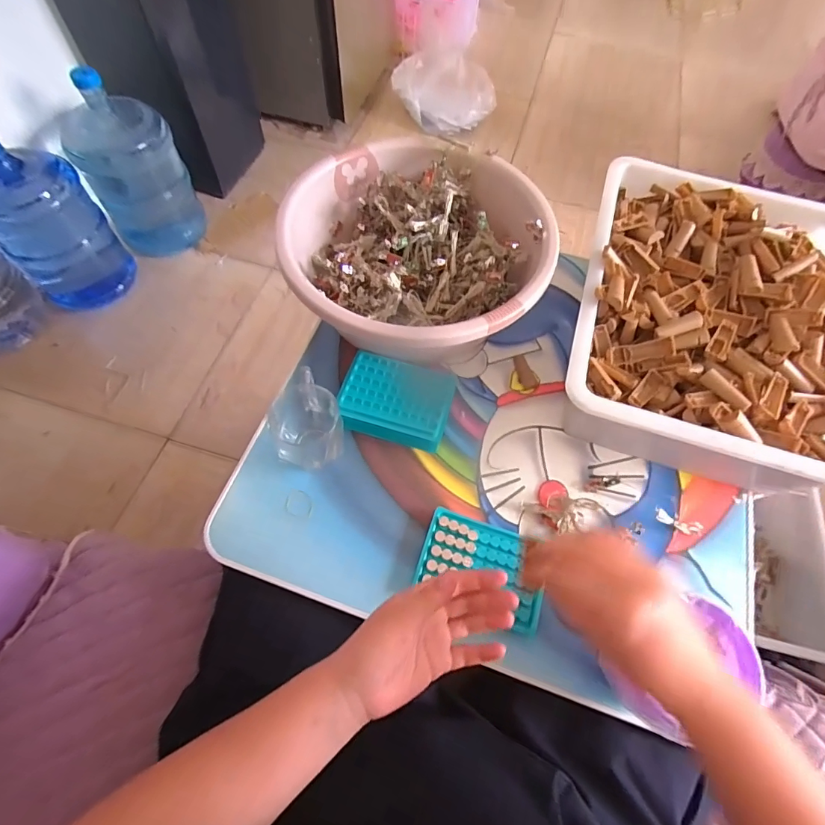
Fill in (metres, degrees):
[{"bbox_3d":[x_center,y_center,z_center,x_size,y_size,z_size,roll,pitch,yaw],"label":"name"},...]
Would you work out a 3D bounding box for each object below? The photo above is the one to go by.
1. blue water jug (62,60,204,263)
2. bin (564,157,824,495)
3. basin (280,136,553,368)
[{"bbox_3d":[-0.728,-0.634,1.162,0.238,0.367,0.235,-25,67,-15],"label":"blue water jug"},{"bbox_3d":[0.355,-0.106,0.547,0.310,0.135,0.426,16,63,5],"label":"bin"},{"bbox_3d":[0.011,-0.202,0.581,0.310,0.129,0.287,1,63,-2],"label":"basin"}]

